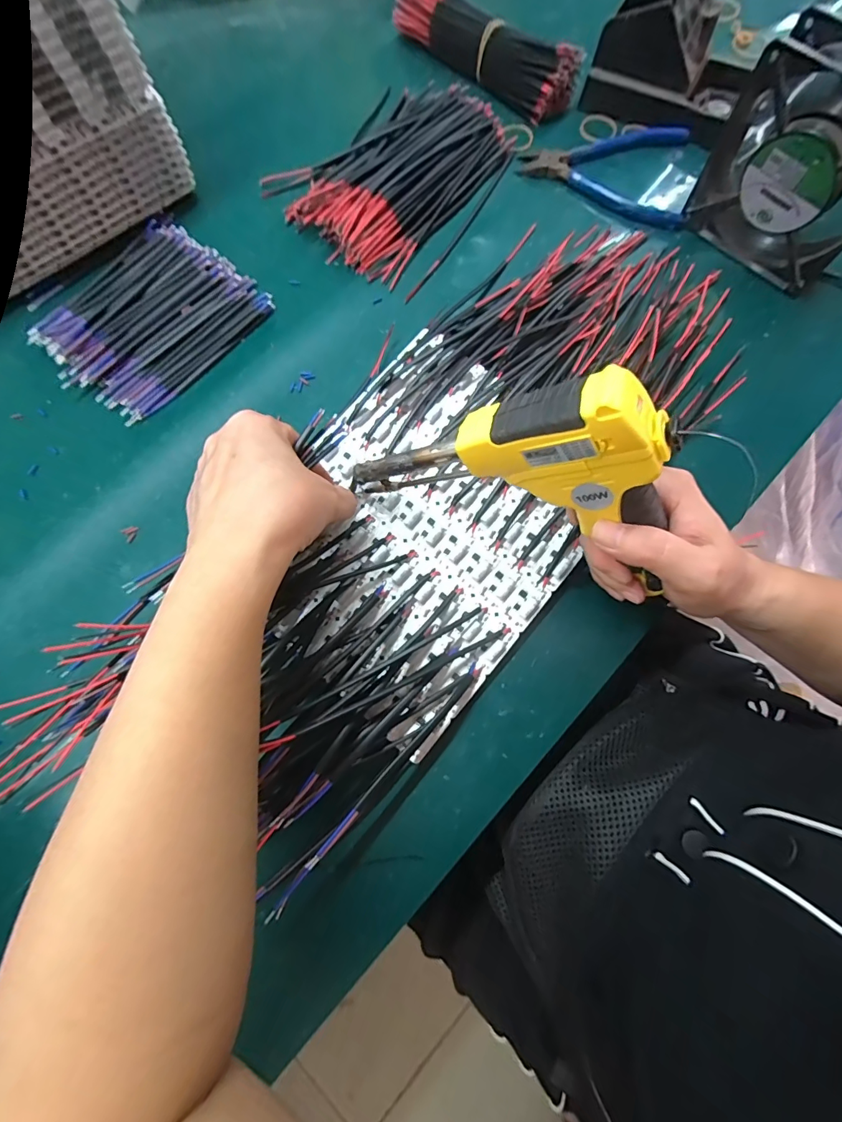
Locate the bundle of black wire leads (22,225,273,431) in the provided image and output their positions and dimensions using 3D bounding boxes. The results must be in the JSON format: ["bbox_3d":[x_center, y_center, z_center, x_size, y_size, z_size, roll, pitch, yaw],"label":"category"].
[{"bbox_3d":[-0.222,-0.202,0.364,0.137,0.020,0.157,40,79,10],"label":"bundle of black wire leads"}]

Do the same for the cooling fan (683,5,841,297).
[{"bbox_3d":[0.268,-0.277,0.316,0.119,0.128,0.046,42,80,11],"label":"cooling fan"}]

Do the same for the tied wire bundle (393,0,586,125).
[{"bbox_3d":[0.055,-0.492,0.423,0.206,0.038,0.045,40,79,10],"label":"tied wire bundle"}]

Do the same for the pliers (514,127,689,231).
[{"bbox_3d":[0.170,-0.356,0.400,0.149,0.013,0.106,22,77,7],"label":"pliers"}]

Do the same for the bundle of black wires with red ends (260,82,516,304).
[{"bbox_3d":[-0.023,-0.348,0.398,0.175,0.020,0.202,37,79,10],"label":"bundle of black wires with red ends"}]

